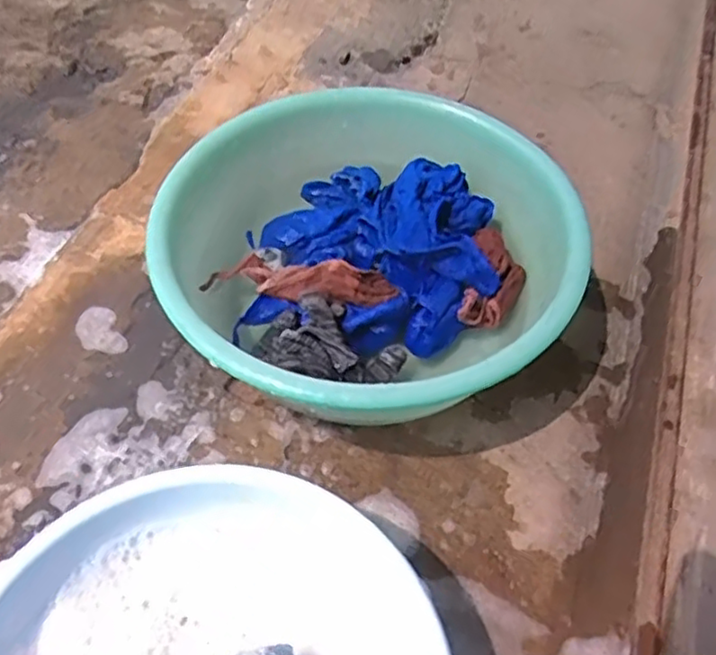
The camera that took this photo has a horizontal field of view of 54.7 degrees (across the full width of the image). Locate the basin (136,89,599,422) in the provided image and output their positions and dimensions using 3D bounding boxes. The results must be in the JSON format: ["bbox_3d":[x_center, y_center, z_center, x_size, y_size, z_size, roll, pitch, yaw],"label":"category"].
[{"bbox_3d":[0.014,-0.054,0.620,0.334,0.142,0.343,-1,52,1],"label":"basin"}]

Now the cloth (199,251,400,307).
[{"bbox_3d":[-0.052,-0.047,0.607,0.164,0.030,0.048,13,54,12],"label":"cloth"}]

